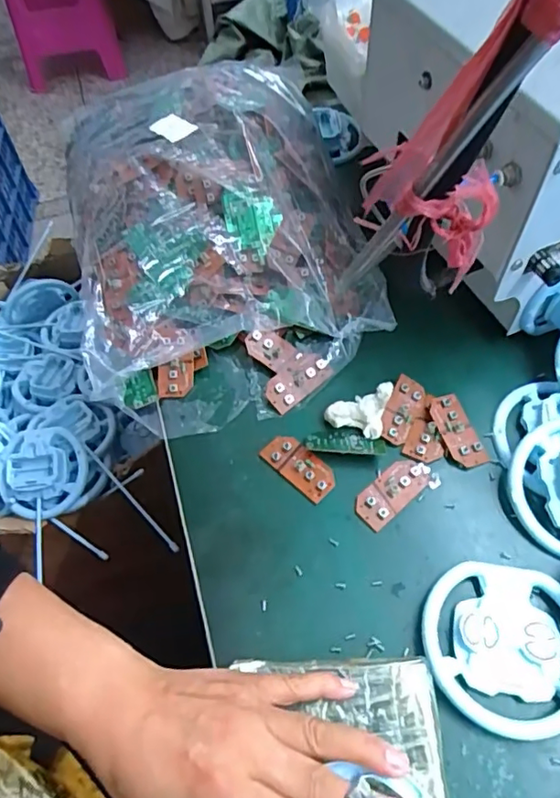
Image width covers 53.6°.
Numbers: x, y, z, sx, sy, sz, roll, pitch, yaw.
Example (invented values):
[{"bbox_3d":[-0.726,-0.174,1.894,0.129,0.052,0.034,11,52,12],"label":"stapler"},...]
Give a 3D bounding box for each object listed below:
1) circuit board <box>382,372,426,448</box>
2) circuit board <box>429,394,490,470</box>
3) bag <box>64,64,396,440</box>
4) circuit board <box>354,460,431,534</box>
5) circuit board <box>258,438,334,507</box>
[{"bbox_3d":[0.100,0.009,0.450,0.028,0.005,0.063,28,62,0],"label":"circuit board"},{"bbox_3d":[0.140,0.025,0.437,0.027,0.008,0.061,-18,58,-8],"label":"circuit board"},{"bbox_3d":[-0.066,-0.167,0.518,0.259,0.101,0.379,-15,58,-6],"label":"bag"},{"bbox_3d":[0.083,0.070,0.415,0.059,0.004,0.029,-37,62,-19],"label":"circuit board"},{"bbox_3d":[0.015,0.052,0.428,0.060,0.007,0.028,38,67,24],"label":"circuit board"}]

